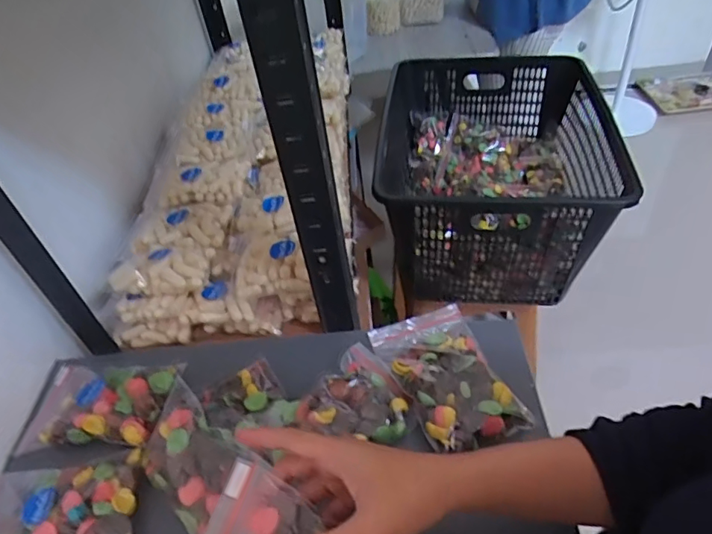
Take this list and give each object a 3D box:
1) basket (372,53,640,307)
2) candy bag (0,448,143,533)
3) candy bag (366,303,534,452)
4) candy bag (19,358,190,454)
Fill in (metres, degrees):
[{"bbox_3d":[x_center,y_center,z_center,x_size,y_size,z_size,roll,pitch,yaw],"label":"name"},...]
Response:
[{"bbox_3d":[0.270,-0.225,1.116,0.452,0.271,0.592,2,46,10],"label":"basket"},{"bbox_3d":[-0.249,0.201,0.416,0.142,0.027,0.086,-10,45,-1],"label":"candy bag"},{"bbox_3d":[0.081,0.094,0.466,0.091,0.023,0.141,-19,46,-11],"label":"candy bag"},{"bbox_3d":[-0.250,0.128,0.490,0.152,0.040,0.096,1,45,10],"label":"candy bag"}]

